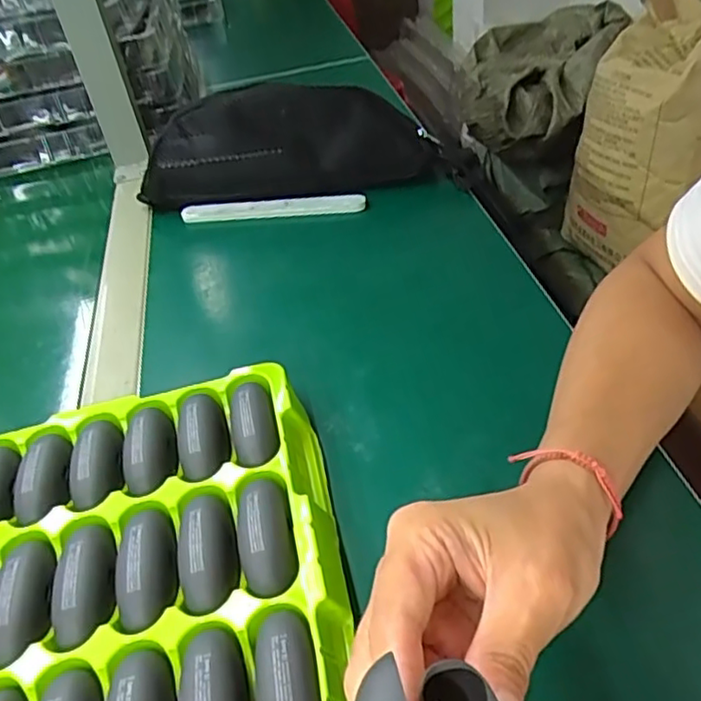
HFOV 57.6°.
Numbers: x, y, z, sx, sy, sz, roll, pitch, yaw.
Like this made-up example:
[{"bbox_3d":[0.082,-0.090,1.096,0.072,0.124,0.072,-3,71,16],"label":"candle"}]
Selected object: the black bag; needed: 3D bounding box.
[{"bbox_3d":[-0.065,-0.199,0.623,0.279,0.092,0.066,-3,41,1],"label":"black bag"}]

